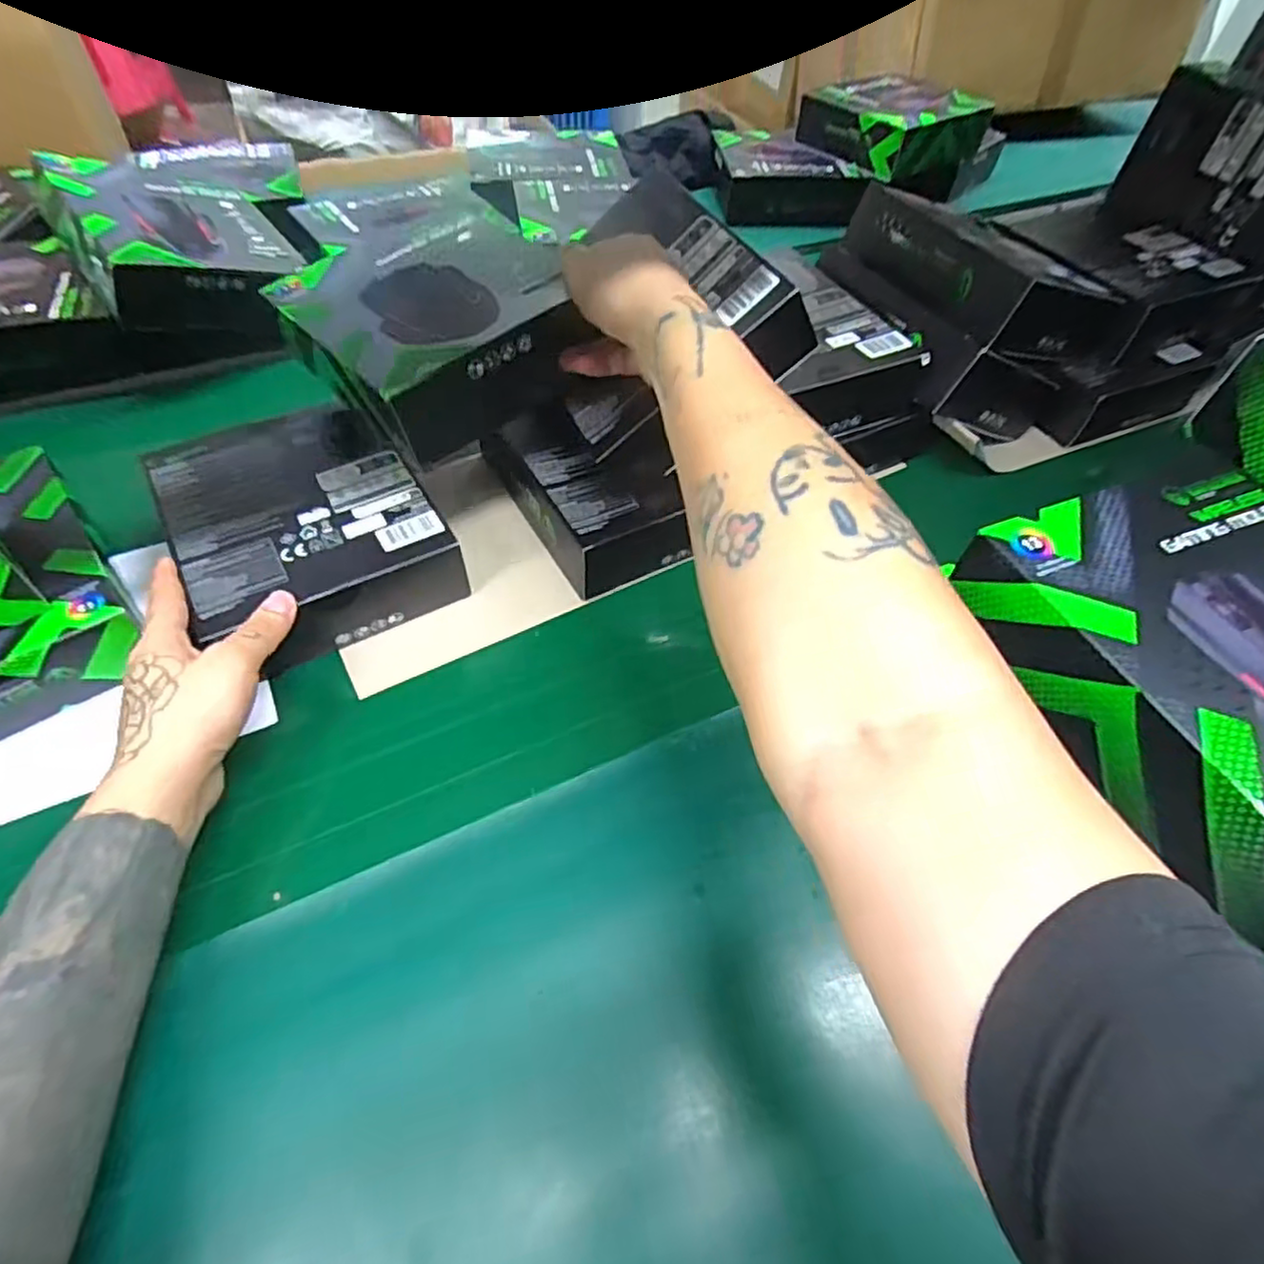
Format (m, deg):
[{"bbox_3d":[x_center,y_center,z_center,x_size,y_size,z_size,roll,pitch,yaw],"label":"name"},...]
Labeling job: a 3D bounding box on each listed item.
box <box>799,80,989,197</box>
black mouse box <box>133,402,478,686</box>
[{"bbox_3d":[0.321,-0.621,0.834,0.178,0.059,0.166,-29,60,-23],"label":"box"},{"bbox_3d":[-0.222,-0.075,0.466,0.153,0.058,0.180,-25,59,-21],"label":"black mouse box"}]

